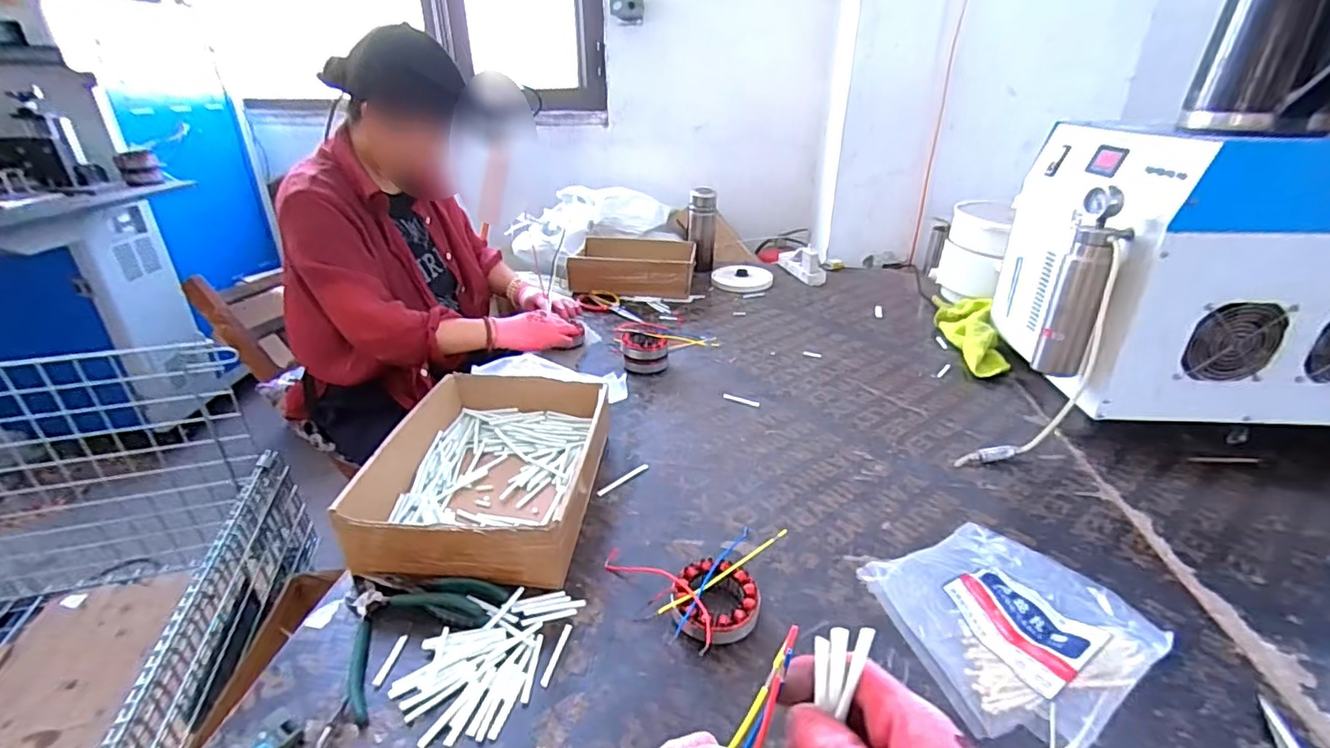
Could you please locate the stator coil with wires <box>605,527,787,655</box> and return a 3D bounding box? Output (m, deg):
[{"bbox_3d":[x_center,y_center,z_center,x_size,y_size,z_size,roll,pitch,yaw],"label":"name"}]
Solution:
[{"bbox_3d":[0.044,0.203,0.623,0.171,0.035,0.180,0,28,0],"label":"stator coil with wires"}]

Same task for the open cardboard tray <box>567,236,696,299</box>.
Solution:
[{"bbox_3d":[-0.079,-0.274,1.485,0.309,0.101,0.235,1,28,2],"label":"open cardboard tray"}]

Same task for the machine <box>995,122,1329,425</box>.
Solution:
[{"bbox_3d":[0.984,-0.152,0.852,0.802,0.367,0.374,5,28,8],"label":"machine"}]

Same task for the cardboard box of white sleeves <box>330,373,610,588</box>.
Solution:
[{"bbox_3d":[-0.212,0.111,0.738,0.243,0.087,0.344,2,28,3],"label":"cardboard box of white sleeves"}]

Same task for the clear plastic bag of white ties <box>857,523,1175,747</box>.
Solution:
[{"bbox_3d":[0.338,0.230,0.557,0.245,0.057,0.195,-18,33,-31],"label":"clear plastic bag of white ties"}]

